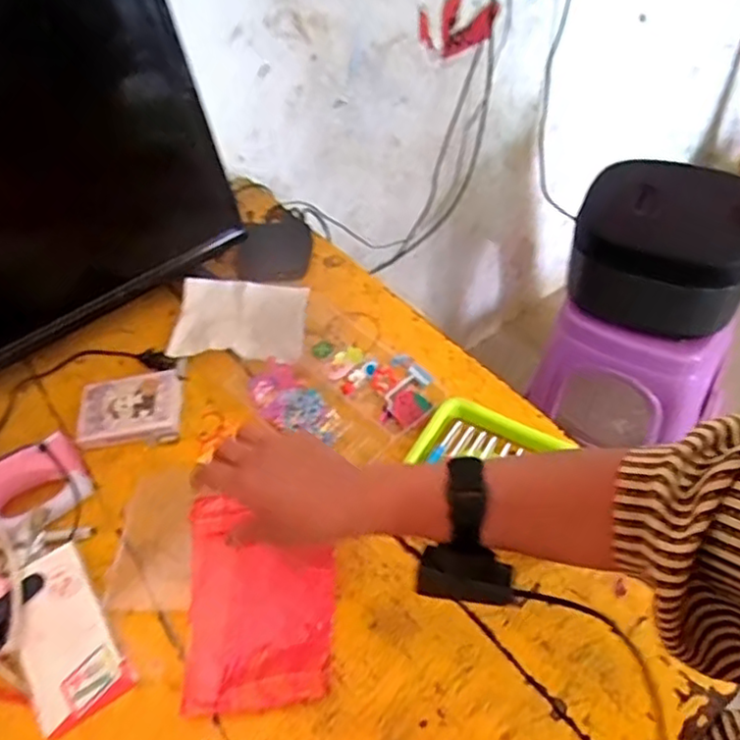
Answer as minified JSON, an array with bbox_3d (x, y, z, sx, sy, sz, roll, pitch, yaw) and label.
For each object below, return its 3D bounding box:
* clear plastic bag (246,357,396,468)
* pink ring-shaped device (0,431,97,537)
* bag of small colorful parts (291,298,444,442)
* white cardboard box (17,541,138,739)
[{"bbox_3d":[-0.066,0.046,0.710,0.180,0.022,0.063,34,63,25],"label":"clear plastic bag"},{"bbox_3d":[-0.347,0.128,0.662,0.119,0.053,0.072,-34,58,-19],"label":"pink ring-shaped device"},{"bbox_3d":[-0.014,-0.008,0.735,0.197,0.028,0.095,37,64,27],"label":"bag of small colorful parts"},{"bbox_3d":[-0.278,0.236,0.585,0.078,0.028,0.152,-32,58,-18],"label":"white cardboard box"}]

